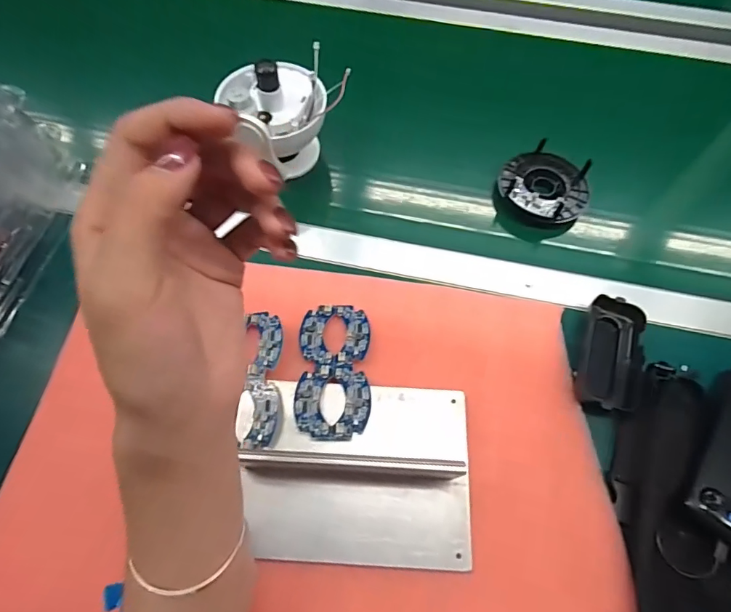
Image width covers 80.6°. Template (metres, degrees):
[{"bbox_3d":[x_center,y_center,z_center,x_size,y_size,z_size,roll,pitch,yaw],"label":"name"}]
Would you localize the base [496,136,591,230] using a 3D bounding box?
[{"bbox_3d":[0.208,-0.140,0.501,0.100,0.034,0.100,0,61,0],"label":"base"}]

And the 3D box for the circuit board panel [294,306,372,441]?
[{"bbox_3d":[-0.028,0.056,0.391,0.064,0.005,0.126,1,59,0],"label":"circuit board panel"}]

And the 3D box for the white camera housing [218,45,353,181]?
[{"bbox_3d":[-0.101,-0.218,0.487,0.108,0.105,0.115,-27,65,-15],"label":"white camera housing"}]

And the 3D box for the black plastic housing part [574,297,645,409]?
[{"bbox_3d":[0.235,0.047,0.411,0.048,0.026,0.110,17,62,9],"label":"black plastic housing part"}]

